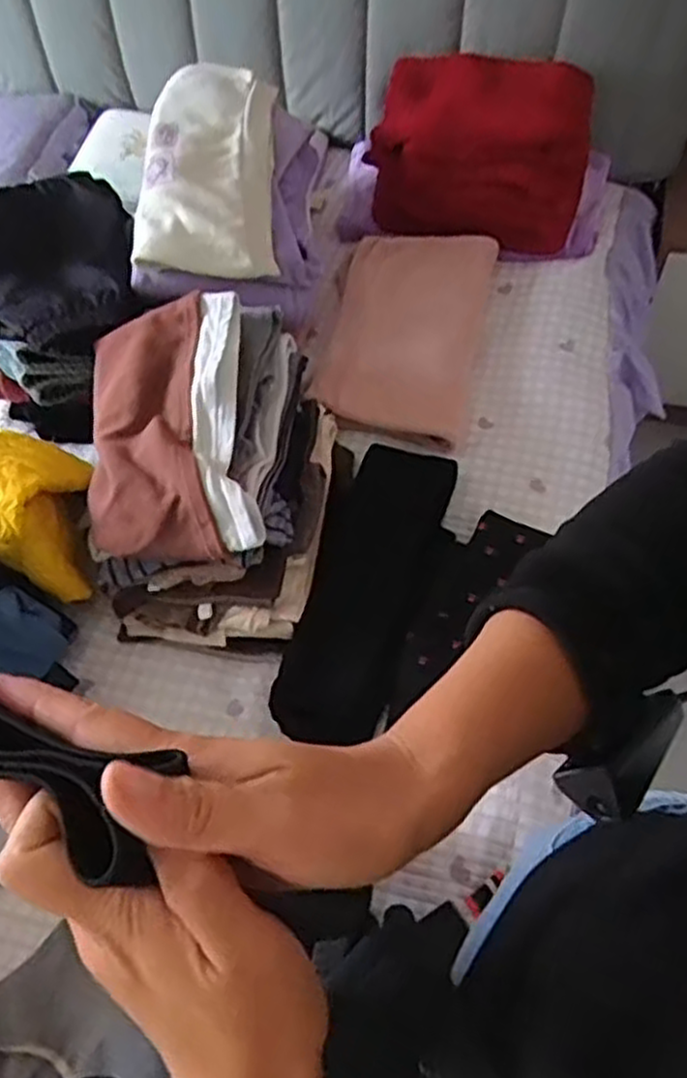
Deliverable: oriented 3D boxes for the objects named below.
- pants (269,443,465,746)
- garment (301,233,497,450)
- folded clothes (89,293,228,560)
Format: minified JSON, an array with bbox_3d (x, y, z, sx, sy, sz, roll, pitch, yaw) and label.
[{"bbox_3d":[0.038,0.053,0.982,0.160,0.045,0.433,12,60,10],"label":"pants"},{"bbox_3d":[0.094,-0.326,1.184,0.224,0.051,0.396,10,59,9],"label":"garment"},{"bbox_3d":[-0.239,-0.137,0.947,0.153,0.069,0.385,-9,58,-3],"label":"folded clothes"}]

